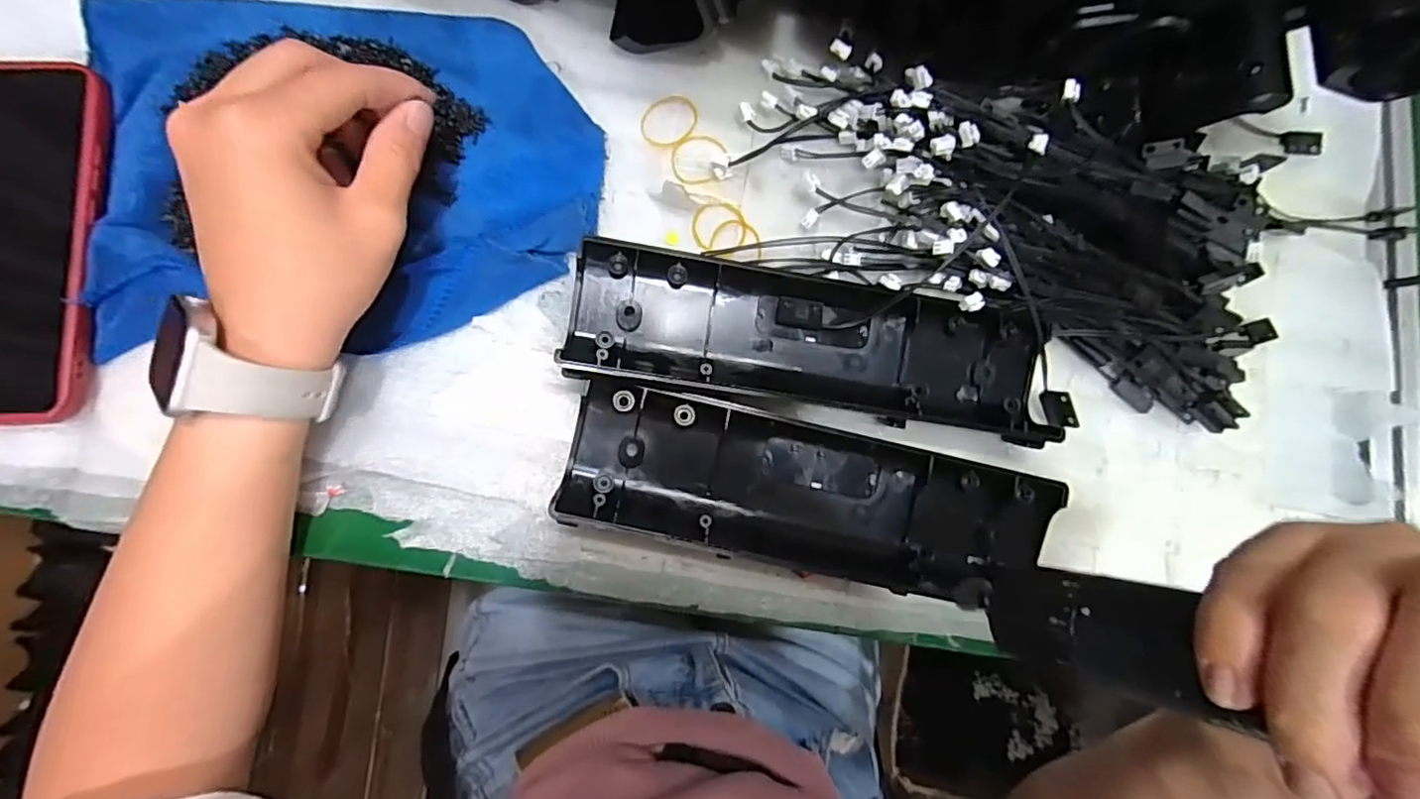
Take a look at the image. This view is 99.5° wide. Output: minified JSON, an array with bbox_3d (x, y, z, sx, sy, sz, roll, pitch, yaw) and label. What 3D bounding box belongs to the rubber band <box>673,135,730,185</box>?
[{"bbox_3d":[-0.007,-0.130,0.324,0.026,0.004,0.030,24,82,-4],"label":"rubber band"}]

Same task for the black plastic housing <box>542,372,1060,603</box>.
[{"bbox_3d":[0.052,0.051,0.300,0.241,0.026,0.071,13,83,-6],"label":"black plastic housing"}]

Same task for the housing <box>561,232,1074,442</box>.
[{"bbox_3d":[0.055,-0.031,0.307,0.245,0.032,0.073,9,83,-6],"label":"housing"}]

